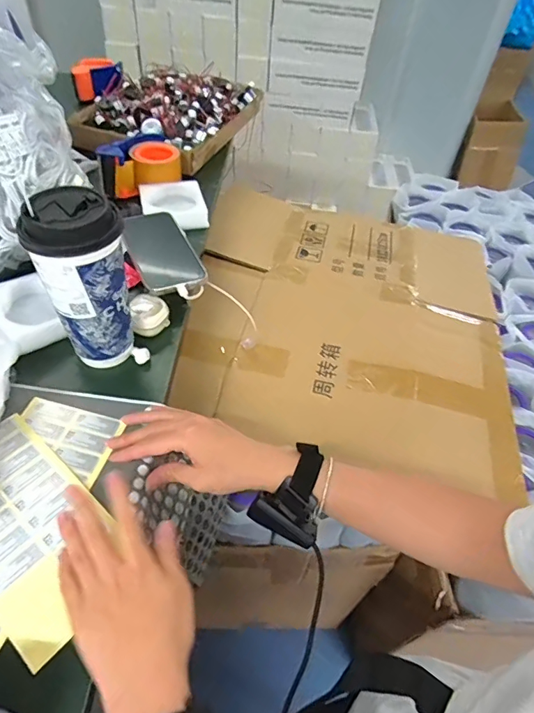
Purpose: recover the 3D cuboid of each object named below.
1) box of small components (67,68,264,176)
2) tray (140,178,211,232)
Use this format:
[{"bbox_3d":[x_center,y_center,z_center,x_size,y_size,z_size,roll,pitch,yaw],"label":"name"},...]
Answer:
[{"bbox_3d":[-0.191,-0.498,0.909,0.277,0.060,0.337,17,49,9],"label":"box of small components"},{"bbox_3d":[-0.150,-0.246,0.724,0.099,0.023,0.111,-10,50,-14],"label":"tray"}]

